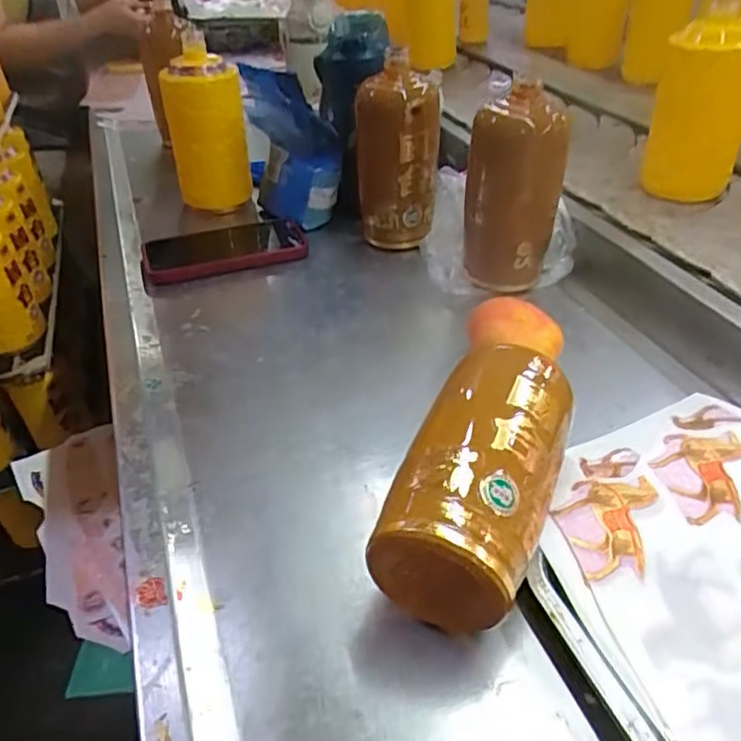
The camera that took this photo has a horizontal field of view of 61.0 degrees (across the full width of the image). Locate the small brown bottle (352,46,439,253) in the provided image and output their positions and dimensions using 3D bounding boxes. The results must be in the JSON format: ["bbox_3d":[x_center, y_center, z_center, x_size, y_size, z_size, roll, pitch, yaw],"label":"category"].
[{"bbox_3d":[0.029,-0.217,0.652,0.084,0.178,0.064,-6,39,-1],"label":"small brown bottle"}]

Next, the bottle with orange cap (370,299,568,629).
[{"bbox_3d":[0.072,0.050,0.372,0.073,0.084,0.195,13,42,21],"label":"bottle with orange cap"}]

